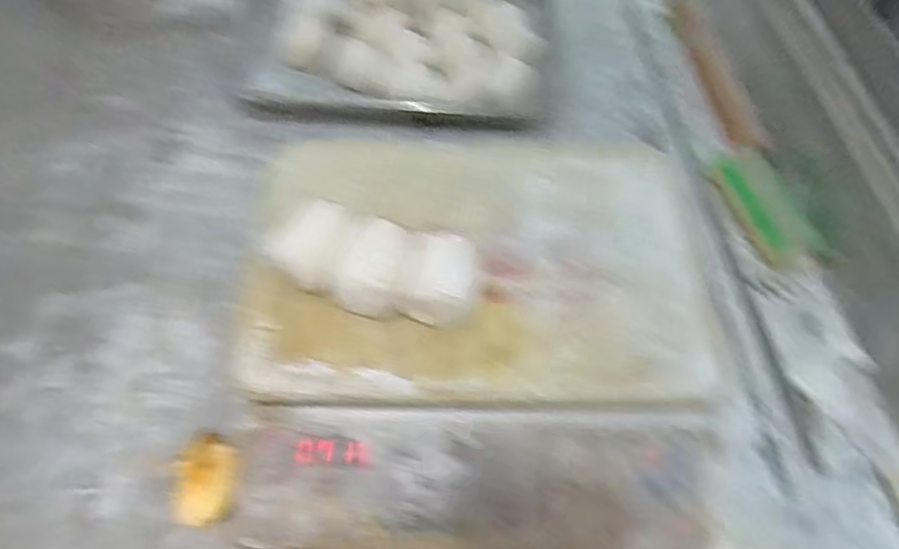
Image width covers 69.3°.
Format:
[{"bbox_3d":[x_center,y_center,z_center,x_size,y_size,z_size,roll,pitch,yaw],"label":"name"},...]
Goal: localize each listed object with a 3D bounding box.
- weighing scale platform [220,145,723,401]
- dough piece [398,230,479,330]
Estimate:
[{"bbox_3d":[0.021,-0.016,0.480,0.316,0.023,0.227,1,59,-2],"label":"weighing scale platform"},{"bbox_3d":[-0.008,0.002,0.441,0.050,0.035,0.053,7,55,3],"label":"dough piece"}]

